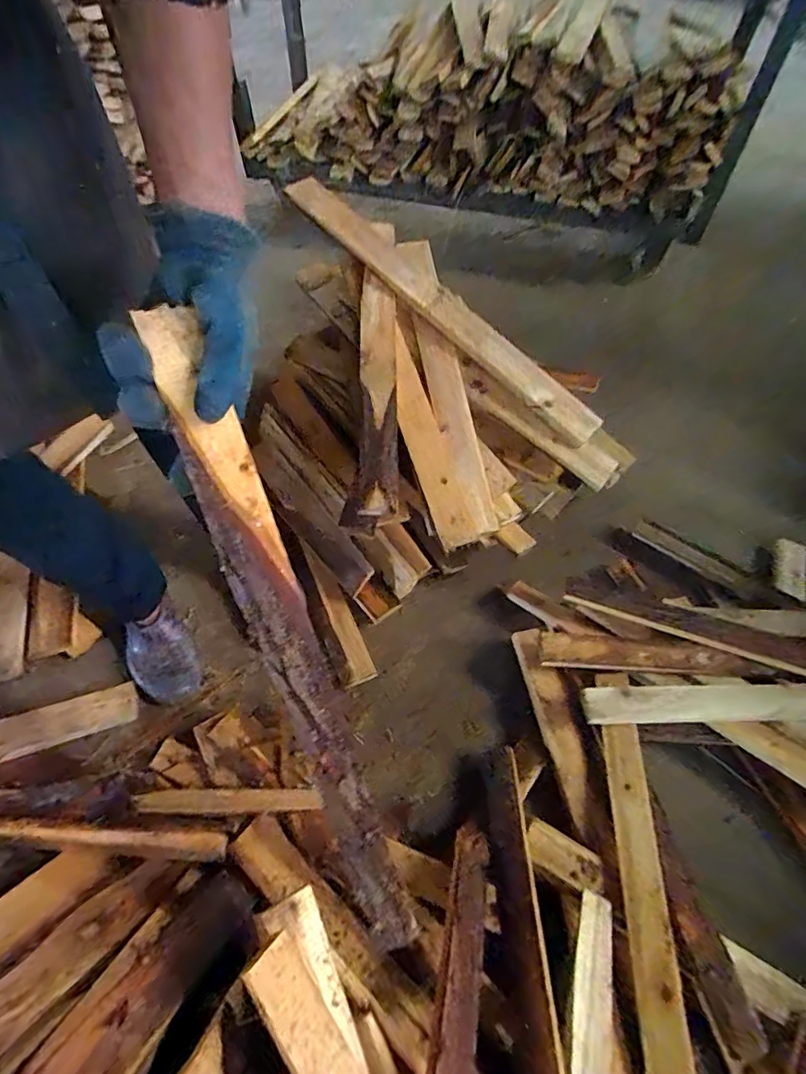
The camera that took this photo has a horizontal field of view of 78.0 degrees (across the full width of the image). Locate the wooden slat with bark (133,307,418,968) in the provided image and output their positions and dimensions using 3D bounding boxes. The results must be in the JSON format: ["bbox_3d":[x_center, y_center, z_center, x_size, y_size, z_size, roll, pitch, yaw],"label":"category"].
[{"bbox_3d":[-0.081,0.071,0.344,0.041,0.012,0.455,-21,95,-13],"label":"wooden slat with bark"}]

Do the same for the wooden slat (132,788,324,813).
[{"bbox_3d":[-0.206,0.314,0.593,0.214,0.019,0.025,0,56,0],"label":"wooden slat"}]

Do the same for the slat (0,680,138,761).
[{"bbox_3d":[-0.505,0.258,0.652,0.280,0.027,0.063,-13,56,-23],"label":"slat"}]

